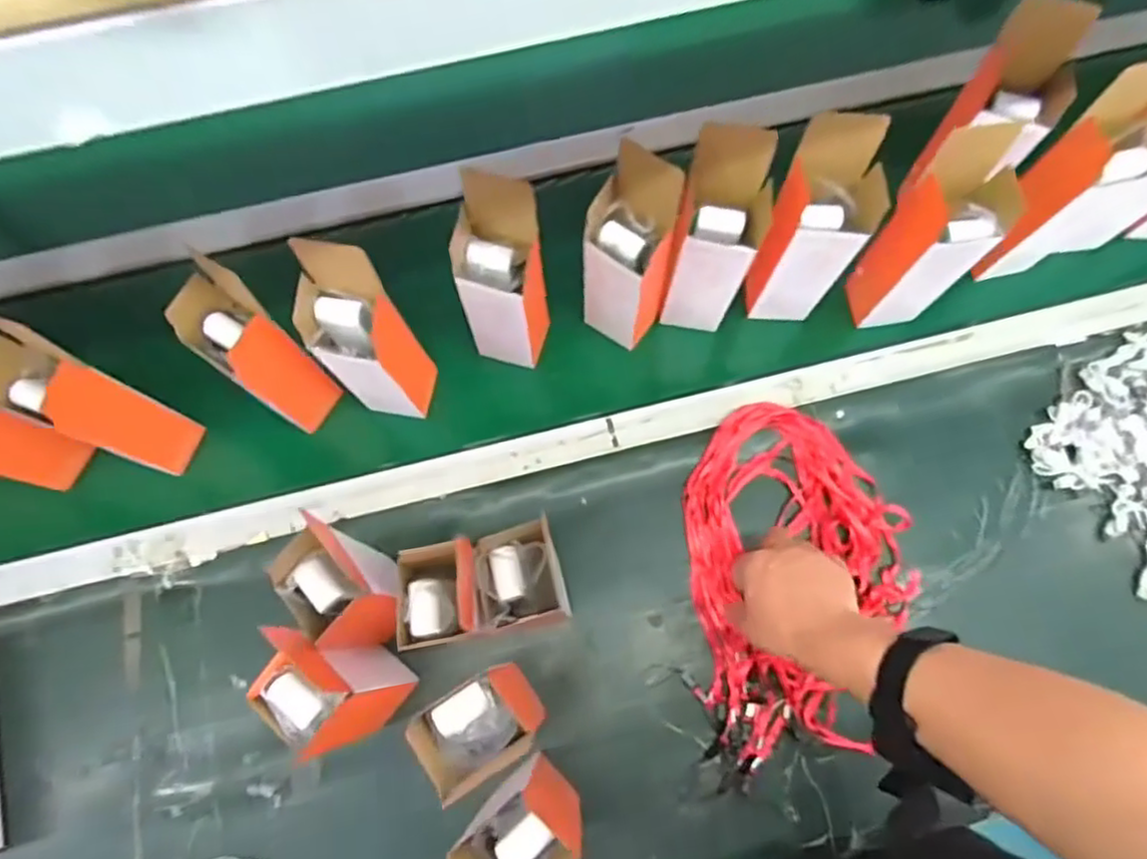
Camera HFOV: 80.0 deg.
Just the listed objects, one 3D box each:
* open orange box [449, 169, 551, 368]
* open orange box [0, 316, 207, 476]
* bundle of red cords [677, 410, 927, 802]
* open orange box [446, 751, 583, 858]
[{"bbox_3d":[-0.066,-0.127,0.640,0.081,0.204,0.071,15,74,5],"label":"open orange box"},{"bbox_3d":[-0.428,-0.022,0.615,0.073,0.202,0.062,29,75,9],"label":"open orange box"},{"bbox_3d":[0.219,0.151,0.665,0.211,0.027,0.343,2,75,2],"label":"bundle of red cords"},{"bbox_3d":[-0.036,0.308,0.529,0.062,0.187,0.058,-40,77,-11],"label":"open orange box"}]

